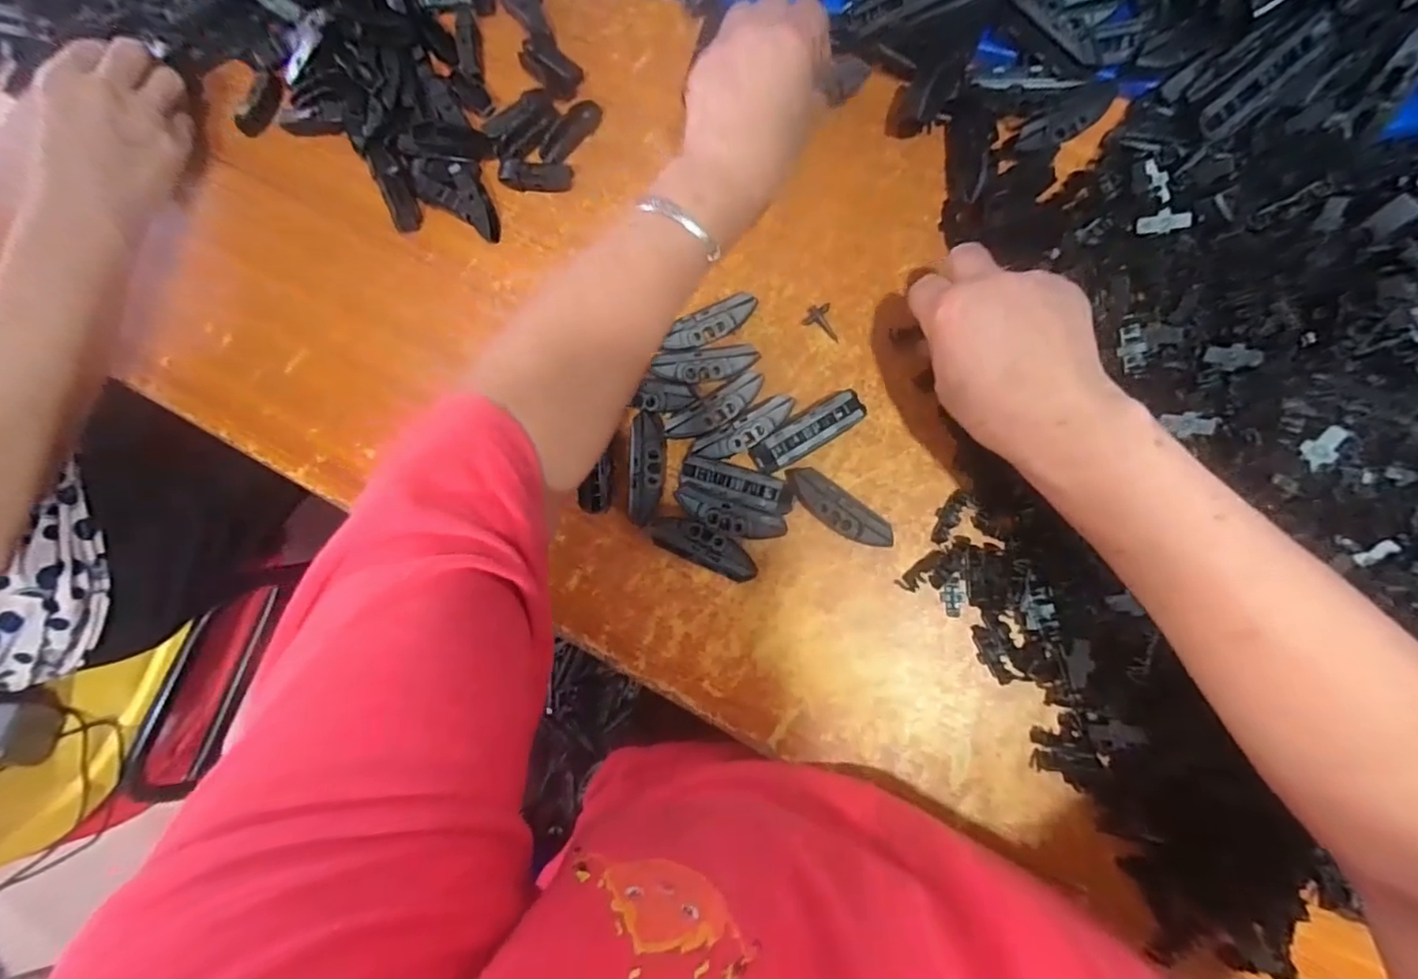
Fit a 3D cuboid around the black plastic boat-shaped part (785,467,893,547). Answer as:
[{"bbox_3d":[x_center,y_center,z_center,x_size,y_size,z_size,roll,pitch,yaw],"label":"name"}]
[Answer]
[{"bbox_3d":[0.078,0.012,0.372,0.071,0.022,0.023,33,88,10],"label":"black plastic boat-shaped part"}]

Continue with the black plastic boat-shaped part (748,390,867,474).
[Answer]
[{"bbox_3d":[0.062,-0.035,0.384,0.073,0.019,0.021,-32,81,2],"label":"black plastic boat-shaped part"}]

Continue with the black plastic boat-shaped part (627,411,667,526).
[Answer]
[{"bbox_3d":[-0.038,-0.013,0.388,0.019,0.020,0.071,2,83,7],"label":"black plastic boat-shaped part"}]

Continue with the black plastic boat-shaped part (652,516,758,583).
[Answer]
[{"bbox_3d":[-0.001,0.035,0.377,0.065,0.025,0.023,24,86,9],"label":"black plastic boat-shaped part"}]

